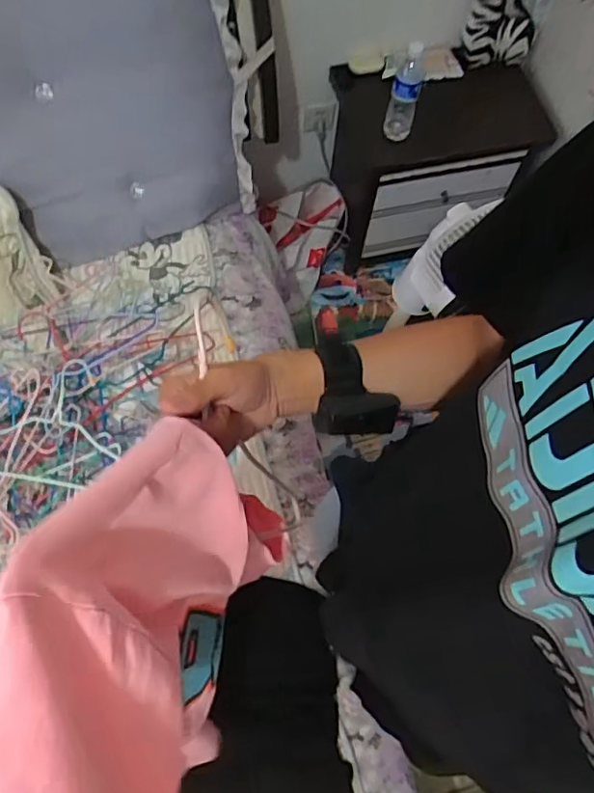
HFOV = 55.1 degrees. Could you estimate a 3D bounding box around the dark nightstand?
[{"bbox_3d":[0.354,-0.641,1.579,0.504,0.429,0.305,-8,67,-6],"label":"dark nightstand"}]

